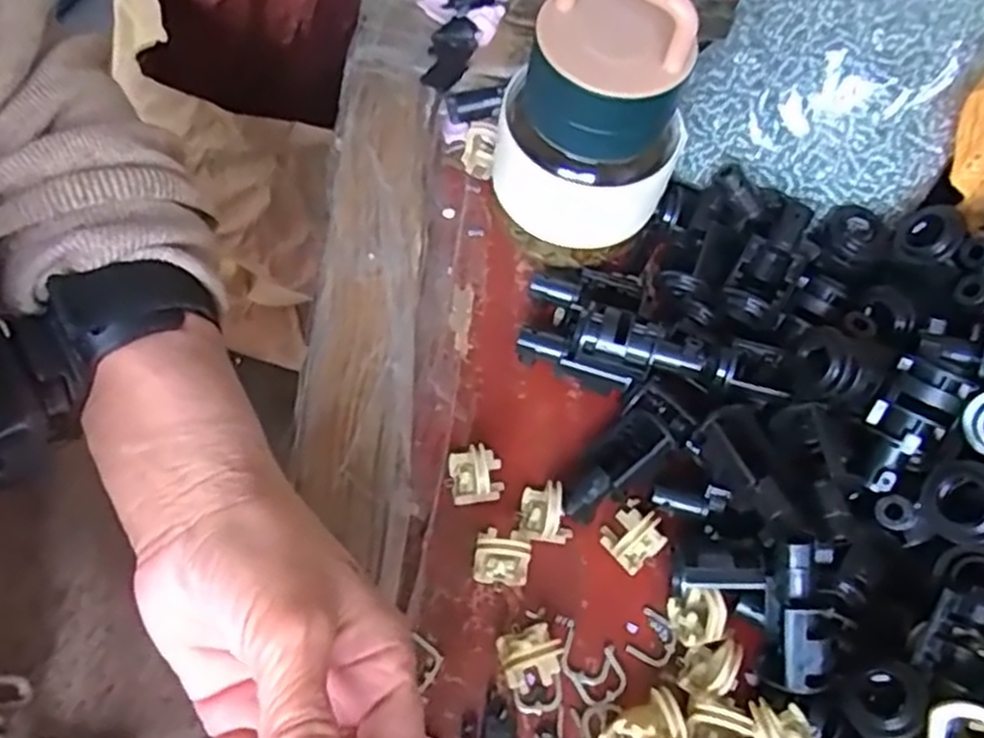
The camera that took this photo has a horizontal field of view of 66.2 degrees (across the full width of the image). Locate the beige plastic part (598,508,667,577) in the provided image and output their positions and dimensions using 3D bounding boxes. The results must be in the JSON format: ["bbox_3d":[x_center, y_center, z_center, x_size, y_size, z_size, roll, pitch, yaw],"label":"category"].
[{"bbox_3d":[0.056,0.067,0.301,0.020,0.019,0.021,-37,72,-19],"label":"beige plastic part"}]

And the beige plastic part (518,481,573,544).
[{"bbox_3d":[0.022,0.056,0.302,0.021,0.019,0.022,5,64,-1],"label":"beige plastic part"}]

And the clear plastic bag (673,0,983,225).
[{"bbox_3d":[0.147,-0.128,0.331,0.109,0.064,0.095,15,64,4],"label":"clear plastic bag"}]

